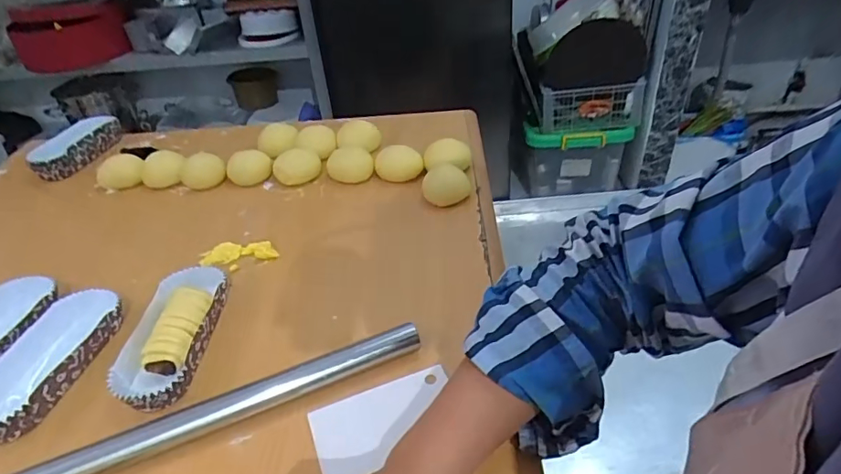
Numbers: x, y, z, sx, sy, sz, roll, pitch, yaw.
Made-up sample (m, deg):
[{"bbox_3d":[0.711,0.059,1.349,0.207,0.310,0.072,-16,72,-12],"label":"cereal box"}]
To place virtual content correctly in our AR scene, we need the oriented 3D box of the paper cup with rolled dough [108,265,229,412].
[{"bbox_3d":[-0.219,0.079,0.447,0.066,0.029,0.146,-1,38,6],"label":"paper cup with rolled dough"}]

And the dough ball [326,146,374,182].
[{"bbox_3d":[-0.091,-0.095,0.669,0.057,0.029,0.043,9,40,18],"label":"dough ball"}]

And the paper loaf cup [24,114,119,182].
[{"bbox_3d":[-0.505,-0.136,0.761,0.040,0.045,0.136,9,40,18],"label":"paper loaf cup"}]

